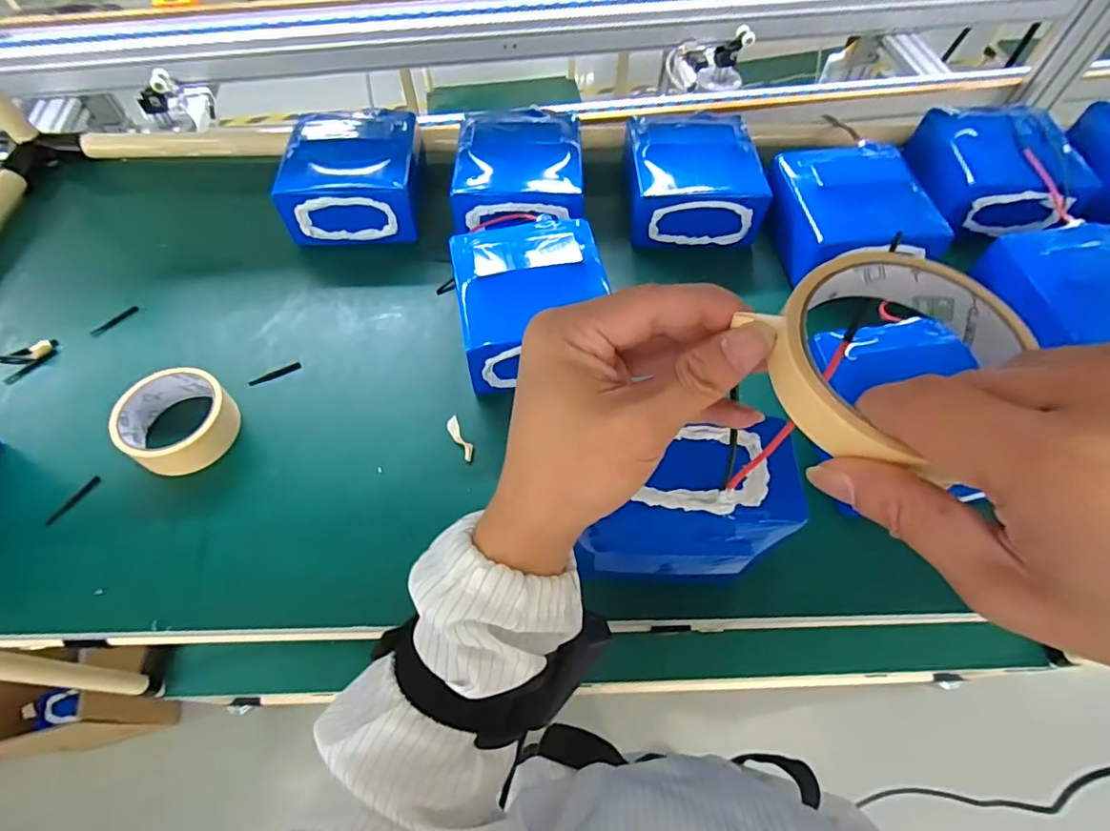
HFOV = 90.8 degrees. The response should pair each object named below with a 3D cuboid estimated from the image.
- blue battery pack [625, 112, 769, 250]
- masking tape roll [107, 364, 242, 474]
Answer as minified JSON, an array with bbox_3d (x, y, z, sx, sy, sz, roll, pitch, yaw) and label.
[{"bbox_3d":[0.156,-0.275,0.634,0.148,0.082,0.134,1,60,0],"label":"blue battery pack"},{"bbox_3d":[-0.351,0.002,0.504,0.097,0.038,0.092,0,60,0],"label":"masking tape roll"}]

